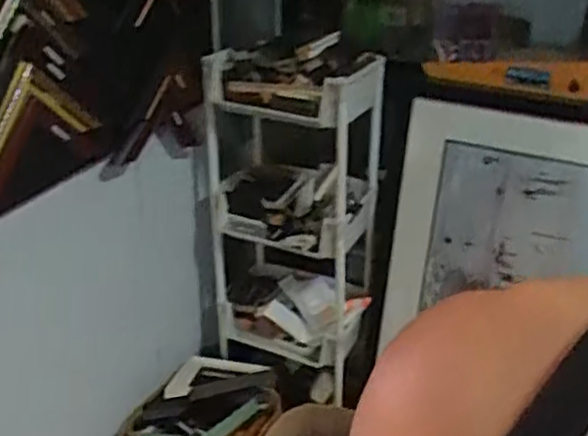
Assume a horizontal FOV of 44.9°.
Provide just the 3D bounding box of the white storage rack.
[{"bbox_3d":[-0.001,-0.025,1.569,0.347,0.680,0.276,12,30,21],"label":"white storage rack"}]

